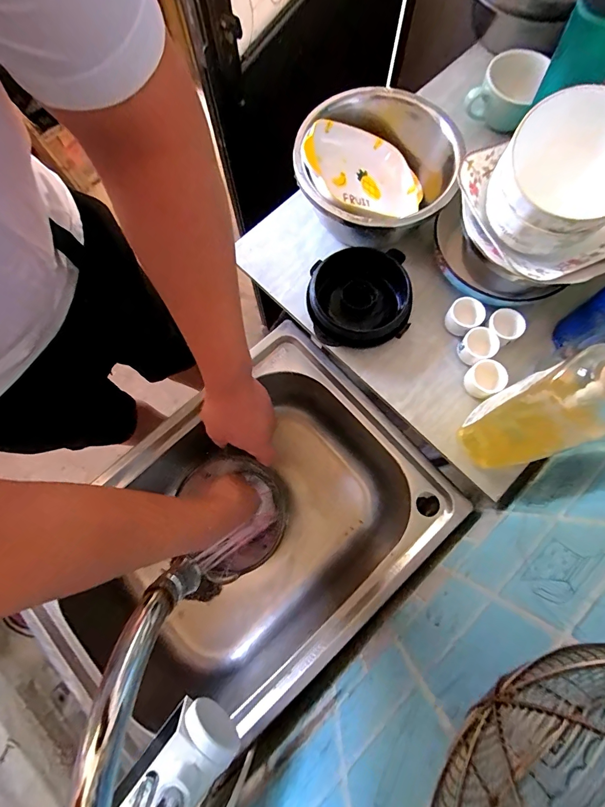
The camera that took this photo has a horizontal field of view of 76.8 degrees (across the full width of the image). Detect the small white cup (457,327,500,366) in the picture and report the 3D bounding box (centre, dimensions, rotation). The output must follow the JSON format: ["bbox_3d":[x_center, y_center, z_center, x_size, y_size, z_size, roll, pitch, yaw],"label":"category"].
[{"bbox_3d":[0.228,-0.072,0.503,0.042,0.040,0.041,0,76,0],"label":"small white cup"}]

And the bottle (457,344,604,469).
[{"bbox_3d":[0.227,0.007,0.345,0.061,0.250,0.073,-21,77,-4],"label":"bottle"}]

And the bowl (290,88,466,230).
[{"bbox_3d":[0.094,-0.313,0.519,0.189,0.087,0.204,0,76,0],"label":"bowl"}]

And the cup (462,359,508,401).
[{"bbox_3d":[0.232,-0.030,0.488,0.042,0.036,0.043,0,76,0],"label":"cup"}]

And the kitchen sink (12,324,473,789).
[{"bbox_3d":[-0.111,0.226,0.593,0.597,0.200,0.376,-42,80,-9],"label":"kitchen sink"}]

